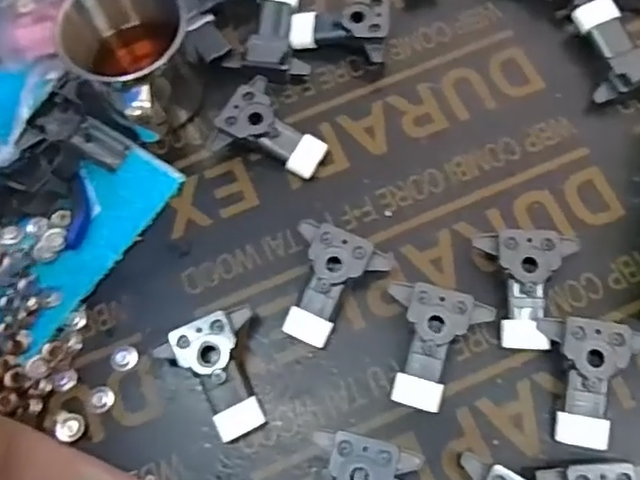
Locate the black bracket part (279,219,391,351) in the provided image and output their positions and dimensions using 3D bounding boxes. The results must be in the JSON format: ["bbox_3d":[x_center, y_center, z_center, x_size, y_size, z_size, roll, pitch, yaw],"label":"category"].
[{"bbox_3d":[0.005,0.028,0.356,0.053,0.029,0.064,21,72,10],"label":"black bracket part"}]

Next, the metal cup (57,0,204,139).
[{"bbox_3d":[-0.107,-0.109,0.376,0.072,0.079,0.066,-1,70,2],"label":"metal cup"}]

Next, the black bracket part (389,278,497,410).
[{"bbox_3d":[0.064,0.060,0.341,0.053,0.028,0.064,9,71,5],"label":"black bracket part"}]

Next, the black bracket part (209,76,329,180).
[{"bbox_3d":[-0.027,-0.070,0.391,0.064,0.029,0.055,24,73,10],"label":"black bracket part"}]

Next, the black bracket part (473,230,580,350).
[{"bbox_3d":[0.114,0.028,0.349,0.053,0.027,0.062,5,70,4],"label":"black bracket part"}]

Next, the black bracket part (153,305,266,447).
[{"bbox_3d":[-0.052,0.075,0.342,0.052,0.027,0.063,-26,71,-7],"label":"black bracket part"}]

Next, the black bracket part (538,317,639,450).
[{"bbox_3d":[0.144,0.077,0.329,0.051,0.027,0.062,8,71,5],"label":"black bracket part"}]

